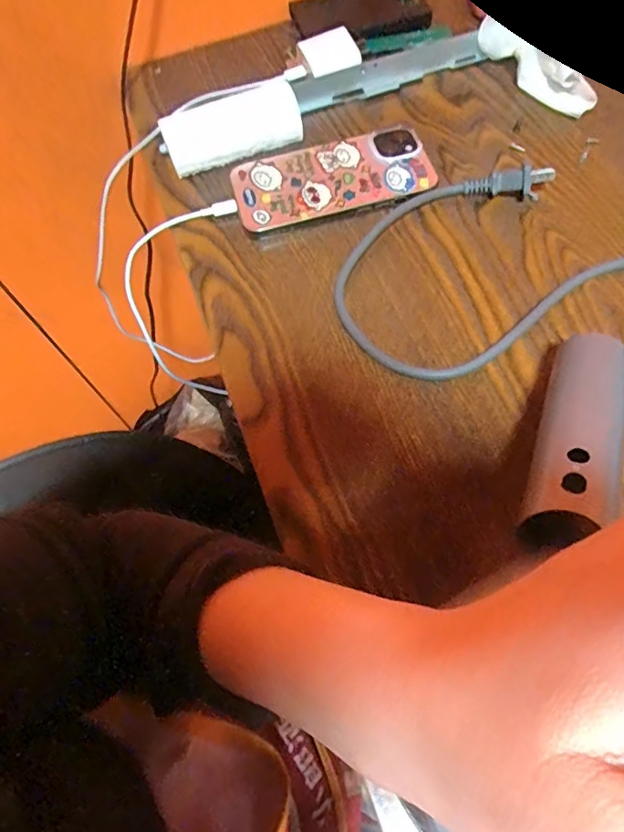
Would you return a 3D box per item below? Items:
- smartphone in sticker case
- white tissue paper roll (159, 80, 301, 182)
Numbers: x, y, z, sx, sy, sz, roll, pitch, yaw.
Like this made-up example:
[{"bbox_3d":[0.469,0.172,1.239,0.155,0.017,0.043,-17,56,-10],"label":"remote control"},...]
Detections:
[{"bbox_3d":[0.014,-0.172,0.383,0.139,0.013,0.071,-13,65,-3],"label":"smartphone in sticker case"},{"bbox_3d":[-0.058,-0.214,0.393,0.103,0.035,0.035,-26,67,-8],"label":"white tissue paper roll"}]

